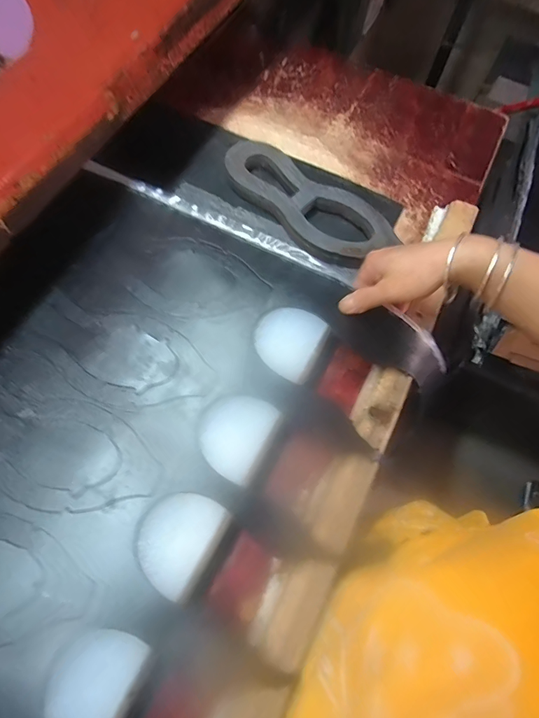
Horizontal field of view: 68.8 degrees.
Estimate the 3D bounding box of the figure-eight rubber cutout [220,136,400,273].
[{"bbox_3d":[0.038,-0.191,0.478,0.231,0.019,0.095,37,71,12],"label":"figure-eight rubber cutout"}]

